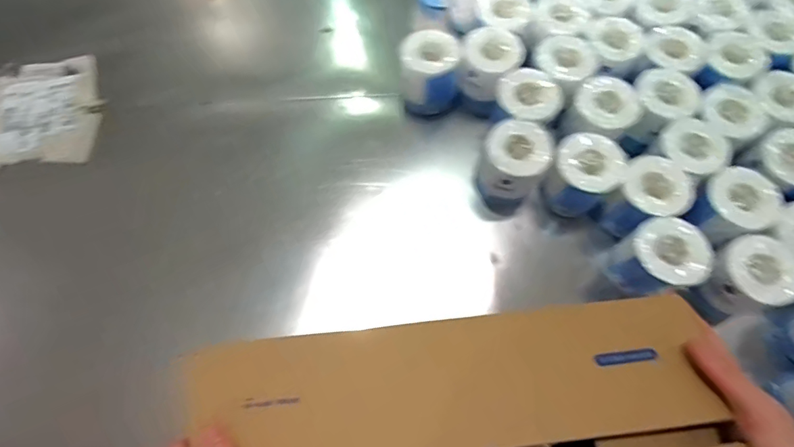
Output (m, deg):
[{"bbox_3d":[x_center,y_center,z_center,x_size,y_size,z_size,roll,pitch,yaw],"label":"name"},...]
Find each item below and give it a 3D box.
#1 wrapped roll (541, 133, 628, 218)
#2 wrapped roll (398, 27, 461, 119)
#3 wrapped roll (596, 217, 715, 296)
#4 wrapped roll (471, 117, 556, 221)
[{"bbox_3d":[0.288,-0.071,0.745,0.093,0.109,0.085,1,67,-1],"label":"wrapped roll"},{"bbox_3d":[0.057,-0.261,0.833,0.103,0.130,0.096,1,67,-1],"label":"wrapped roll"},{"bbox_3d":[0.374,0.059,0.693,0.108,0.112,0.100,-7,68,-4],"label":"wrapped roll"},{"bbox_3d":[0.181,-0.083,0.769,0.094,0.146,0.093,1,67,-1],"label":"wrapped roll"}]

